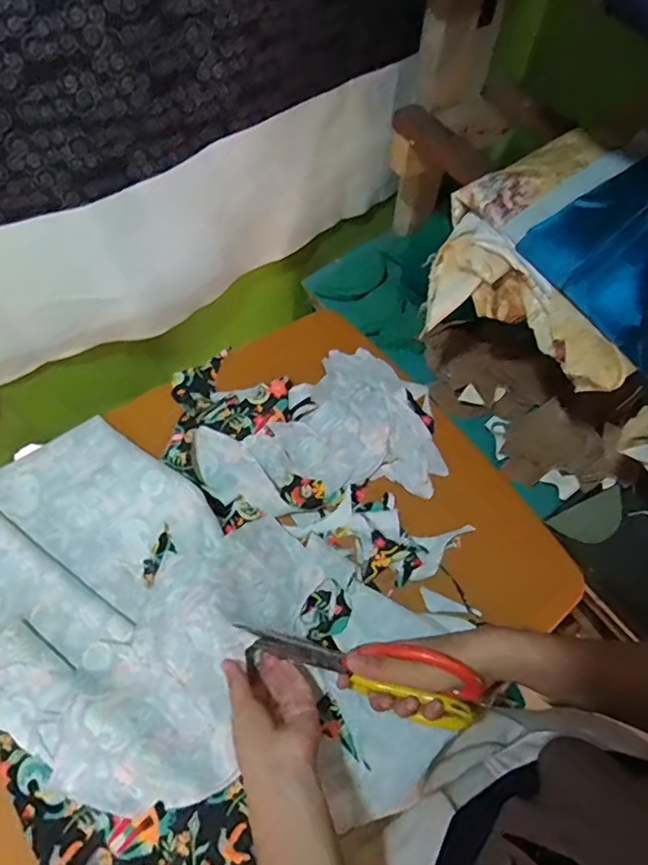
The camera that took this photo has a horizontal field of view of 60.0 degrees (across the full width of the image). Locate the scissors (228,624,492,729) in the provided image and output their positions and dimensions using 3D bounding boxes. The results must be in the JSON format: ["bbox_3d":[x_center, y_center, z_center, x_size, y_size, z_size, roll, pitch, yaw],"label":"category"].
[{"bbox_3d":[0.023,0.195,0.471,0.206,0.100,0.037,10,61,21],"label":"scissors"}]

